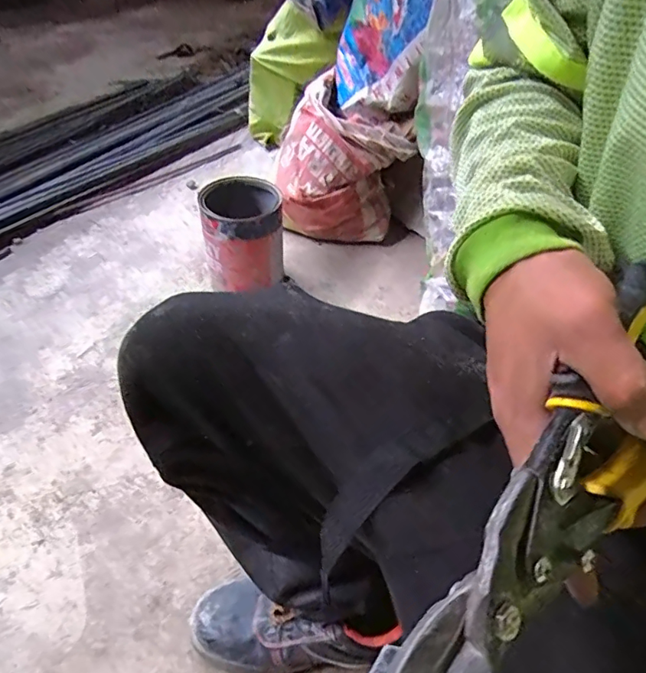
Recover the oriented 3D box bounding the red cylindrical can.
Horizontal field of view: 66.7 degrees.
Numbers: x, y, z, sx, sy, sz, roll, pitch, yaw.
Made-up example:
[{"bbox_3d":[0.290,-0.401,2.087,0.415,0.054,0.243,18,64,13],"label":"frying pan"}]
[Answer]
[{"bbox_3d":[-0.160,-0.201,1.000,0.153,0.176,0.176,-2,44,-4],"label":"red cylindrical can"}]

